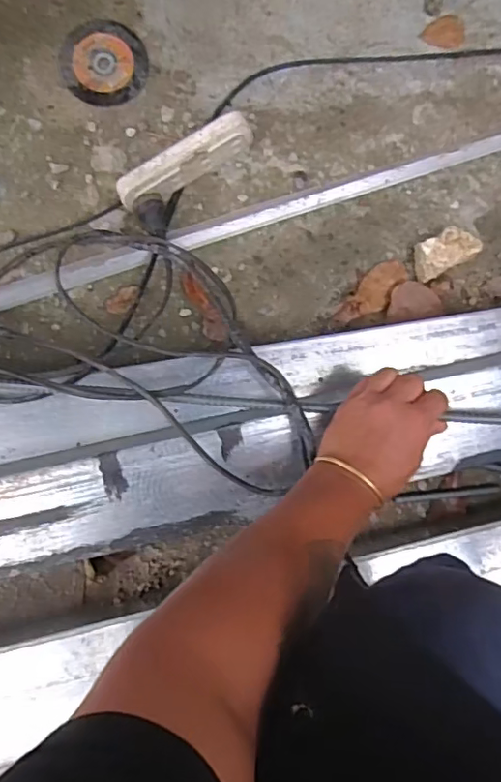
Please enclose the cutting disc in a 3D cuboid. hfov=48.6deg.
[{"bbox_3d":[-0.176,-0.390,0.662,0.101,0.006,0.101,0,86,-5],"label":"cutting disc"}]

